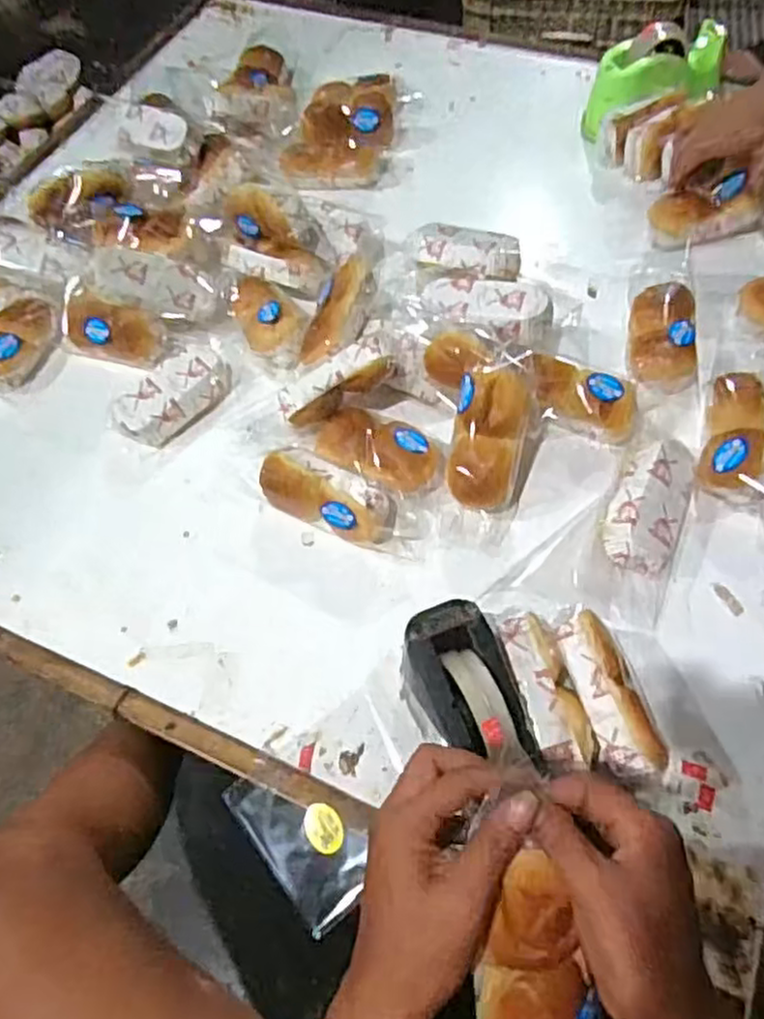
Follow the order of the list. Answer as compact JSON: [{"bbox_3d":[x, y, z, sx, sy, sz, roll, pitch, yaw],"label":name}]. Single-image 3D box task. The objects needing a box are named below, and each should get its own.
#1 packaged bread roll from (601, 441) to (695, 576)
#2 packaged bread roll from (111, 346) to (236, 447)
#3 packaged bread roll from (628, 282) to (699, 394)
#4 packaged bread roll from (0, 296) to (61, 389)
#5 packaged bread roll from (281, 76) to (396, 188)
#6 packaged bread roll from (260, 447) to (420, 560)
[{"bbox_3d":[0.261,0.000,0.697,0.070,0.059,0.131,20,63,16],"label":"packaged bread roll"},{"bbox_3d":[-0.242,-0.132,0.838,0.094,0.046,0.146,33,67,21],"label":"packaged bread roll"},{"bbox_3d":[0.319,-0.199,0.793,0.078,0.043,0.132,5,60,8],"label":"packaged bread roll"},{"bbox_3d":[-0.466,-0.209,0.897,0.097,0.047,0.127,17,62,14],"label":"packaged bread roll"},{"bbox_3d":[-0.053,-0.579,1.072,0.142,0.064,0.248,13,61,12],"label":"packaged bread roll"},{"bbox_3d":[-0.042,-0.006,0.730,0.173,0.064,0.068,25,64,18],"label":"packaged bread roll"}]

